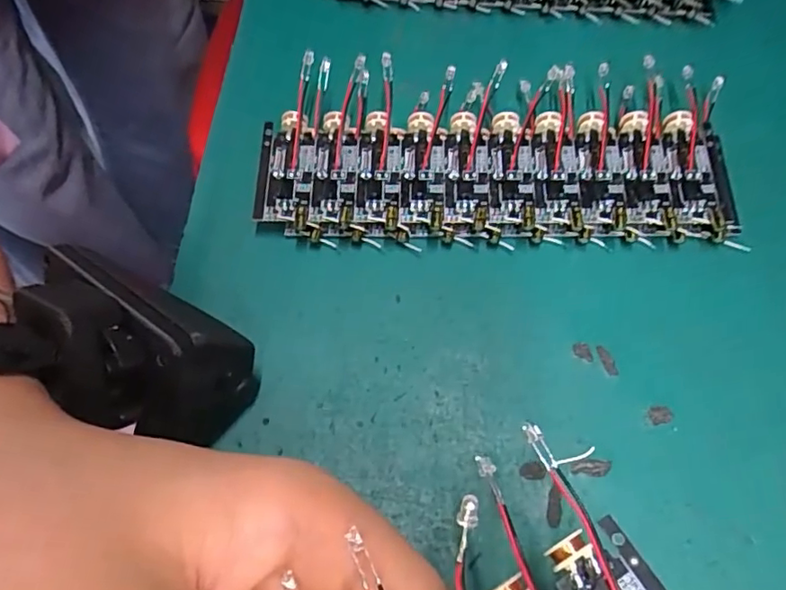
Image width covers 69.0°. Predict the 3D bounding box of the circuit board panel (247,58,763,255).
[{"bbox_3d":[0.037,-0.053,0.211,0.166,0.019,0.069,1,64,-2],"label":"circuit board panel"}]

